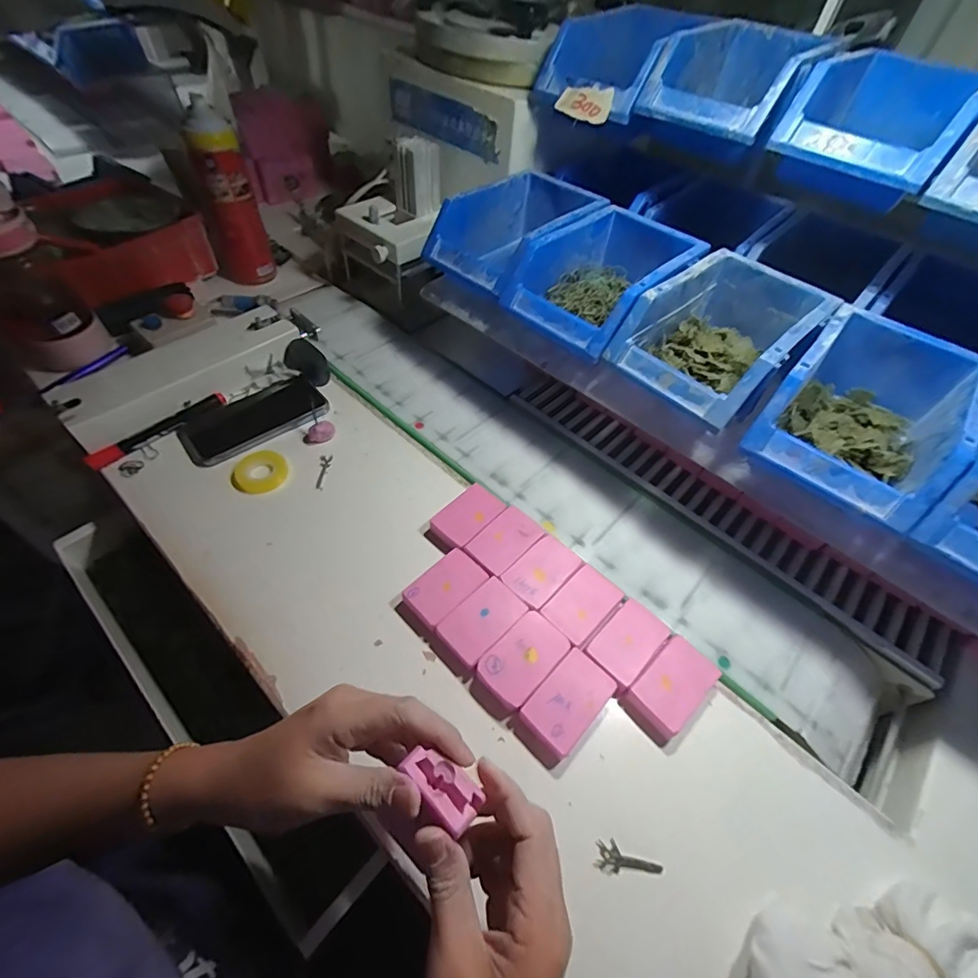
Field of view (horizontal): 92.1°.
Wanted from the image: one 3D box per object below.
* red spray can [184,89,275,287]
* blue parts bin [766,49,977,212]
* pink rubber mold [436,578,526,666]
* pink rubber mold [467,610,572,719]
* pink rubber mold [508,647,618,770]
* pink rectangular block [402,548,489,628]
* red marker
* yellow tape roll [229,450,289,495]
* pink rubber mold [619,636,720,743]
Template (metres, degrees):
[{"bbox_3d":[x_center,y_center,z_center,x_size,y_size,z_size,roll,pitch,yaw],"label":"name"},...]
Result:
[{"bbox_3d":[-0.373,-0.407,0.669,0.078,0.206,0.070,-21,57,-20],"label":"red spray can"},{"bbox_3d":[0.342,-0.314,0.410,0.121,0.069,0.173,38,59,22],"label":"blue parts bin"},{"bbox_3d":[-0.005,0.115,0.402,0.044,0.020,0.071,40,59,23],"label":"pink rubber mold"},{"bbox_3d":[0.025,0.142,0.383,0.079,0.022,0.046,-37,63,-28],"label":"pink rubber mold"},{"bbox_3d":[0.059,0.168,0.366,0.078,0.019,0.045,-36,63,-28],"label":"pink rubber mold"},{"bbox_3d":[-0.038,0.090,0.418,0.042,0.020,0.067,39,59,23],"label":"pink rectangular block"},{"bbox_3d":[-0.352,-0.063,0.506,0.012,0.017,0.142,39,59,23],"label":"red marker"},{"bbox_3d":[-0.238,-0.018,0.488,0.051,0.010,0.048,2,52,-3],"label":"yellow tape roll"},{"bbox_3d":[0.145,0.158,0.376,0.075,0.018,0.045,-34,62,-27],"label":"pink rubber mold"}]

